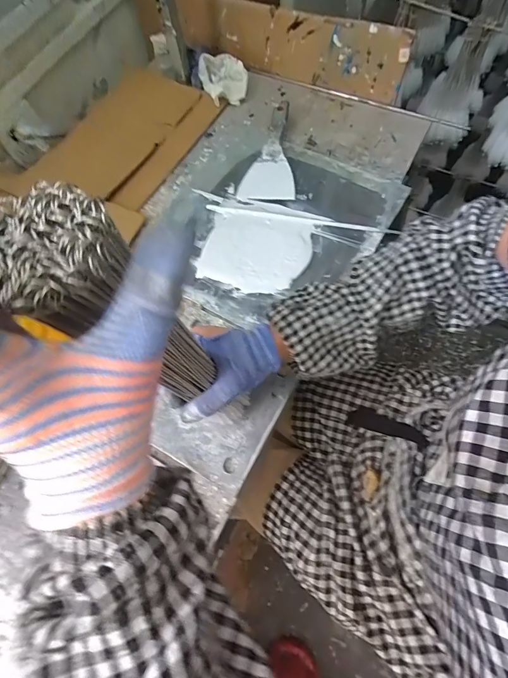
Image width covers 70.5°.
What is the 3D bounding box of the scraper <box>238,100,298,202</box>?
[{"bbox_3d":[0.027,-0.327,0.633,0.097,0.033,0.185,4,68,4],"label":"scraper"}]

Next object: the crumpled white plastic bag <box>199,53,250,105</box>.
[{"bbox_3d":[-0.054,-0.501,0.698,0.086,0.065,0.075,-19,68,-5],"label":"crumpled white plastic bag"}]

